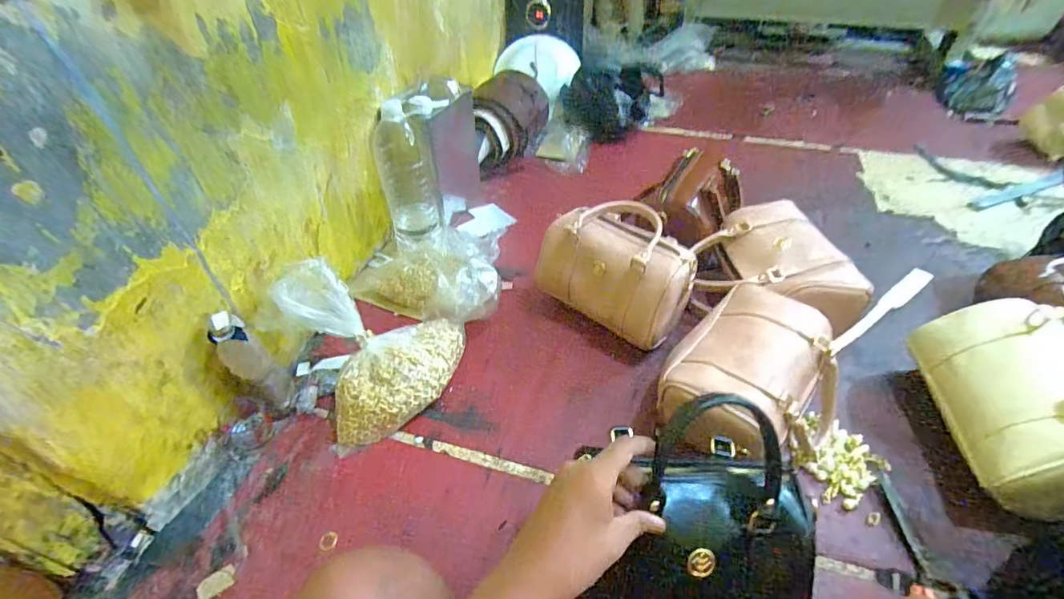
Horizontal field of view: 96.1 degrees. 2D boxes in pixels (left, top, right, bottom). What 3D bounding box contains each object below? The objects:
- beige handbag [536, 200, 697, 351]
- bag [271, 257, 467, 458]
[{"bbox_3d":[0.127,-0.052,0.715,0.223,0.129,0.142,34,55,30],"label":"beige handbag"},{"bbox_3d":[-0.201,0.055,0.655,0.227,0.175,0.195,-21,48,-18],"label":"bag"}]

